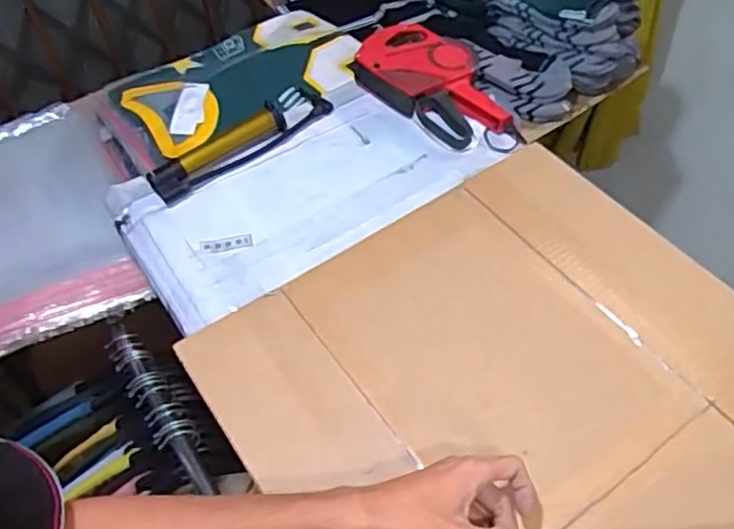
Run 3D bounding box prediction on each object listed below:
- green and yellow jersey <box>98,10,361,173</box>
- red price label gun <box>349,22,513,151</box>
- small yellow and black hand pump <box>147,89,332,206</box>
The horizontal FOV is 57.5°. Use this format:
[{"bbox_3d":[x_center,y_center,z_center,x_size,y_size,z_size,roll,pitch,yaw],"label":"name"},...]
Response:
[{"bbox_3d":[-0.197,-0.274,1.034,0.367,0.064,0.238,-31,58,-20],"label":"green and yellow jersey"},{"bbox_3d":[0.091,-0.244,0.902,0.124,0.059,0.218,-33,58,-21],"label":"red price label gun"},{"bbox_3d":[-0.160,-0.160,0.854,0.256,0.034,0.054,-38,60,-24],"label":"small yellow and black hand pump"}]

